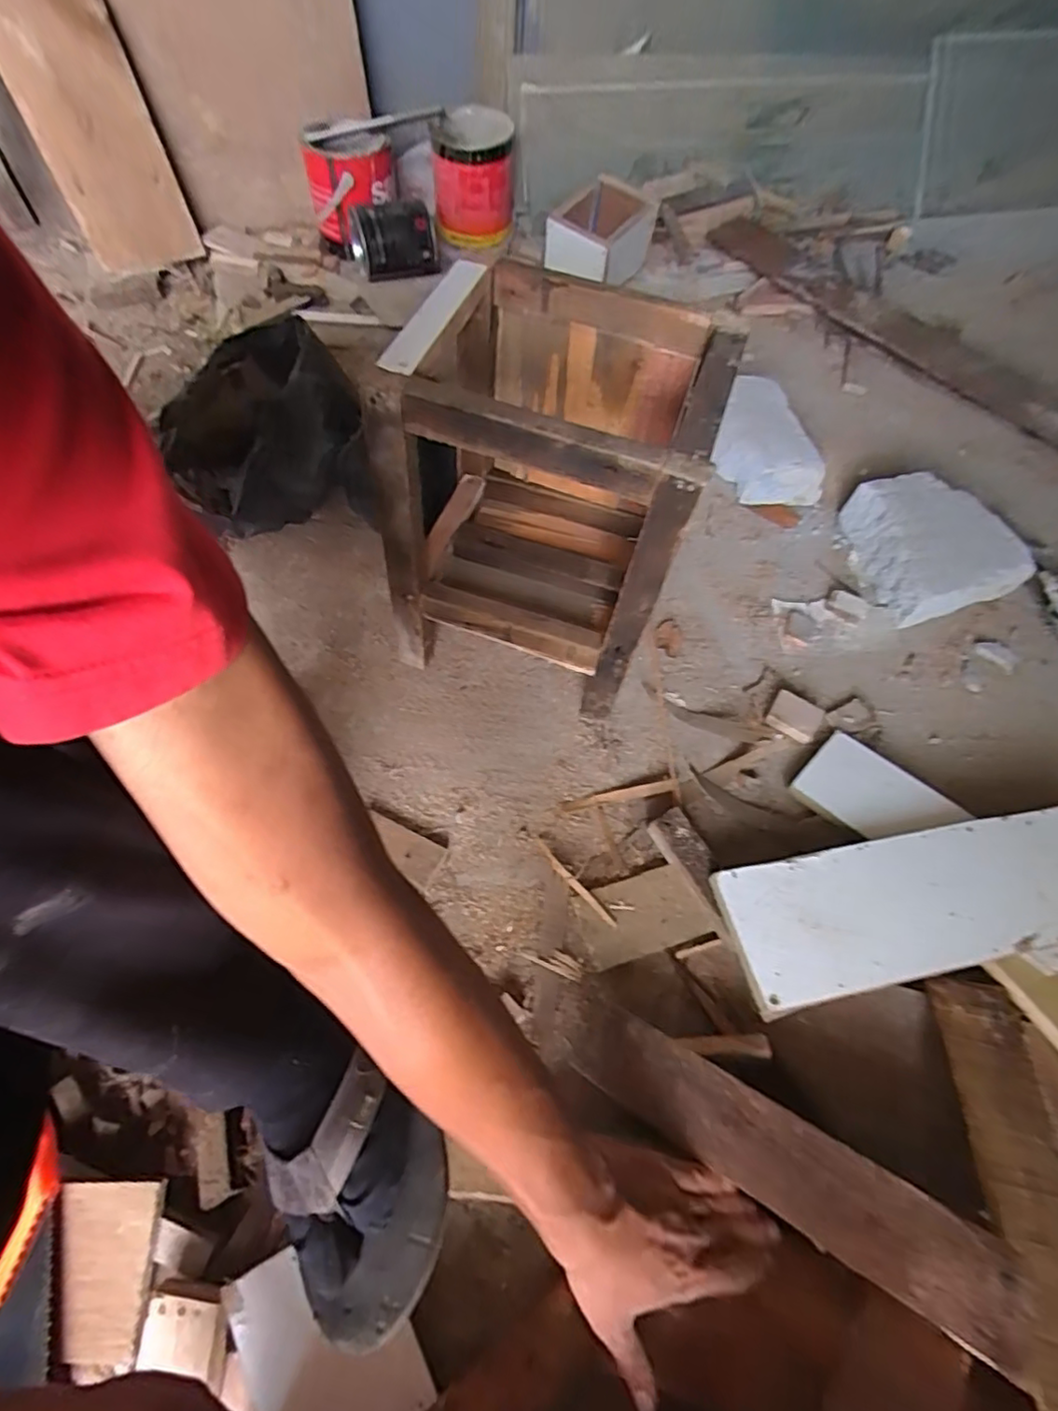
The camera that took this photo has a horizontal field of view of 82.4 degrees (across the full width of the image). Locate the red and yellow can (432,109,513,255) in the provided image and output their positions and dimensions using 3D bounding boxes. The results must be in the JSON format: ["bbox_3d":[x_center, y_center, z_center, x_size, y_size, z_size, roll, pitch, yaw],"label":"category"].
[{"bbox_3d":[-0.109,-1.000,1.142,0.152,0.160,0.162,0,61,-4],"label":"red and yellow can"}]

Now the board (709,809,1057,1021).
[{"bbox_3d":[0.380,0.178,0.558,0.399,0.017,0.125,-8,60,-7],"label":"board"}]

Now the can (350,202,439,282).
[{"bbox_3d":[-0.238,-0.811,1.067,0.145,0.114,0.094,-10,62,-10],"label":"can"}]

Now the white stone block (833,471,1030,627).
[{"bbox_3d":[0.542,-0.216,0.814,0.185,0.070,0.221,-4,61,-7],"label":"white stone block"}]

